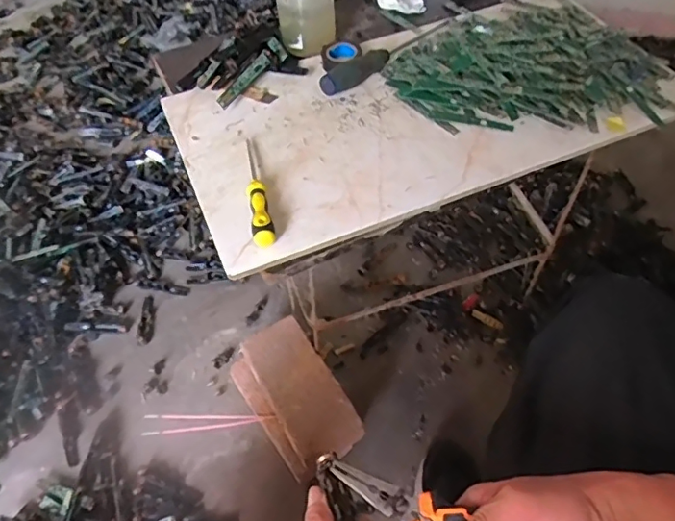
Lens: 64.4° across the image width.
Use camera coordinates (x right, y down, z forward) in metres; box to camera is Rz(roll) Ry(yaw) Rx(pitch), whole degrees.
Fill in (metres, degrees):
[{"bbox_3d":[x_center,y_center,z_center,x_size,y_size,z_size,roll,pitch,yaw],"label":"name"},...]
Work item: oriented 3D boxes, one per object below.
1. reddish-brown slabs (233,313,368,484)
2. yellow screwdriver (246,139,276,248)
[{"bbox_3d":[-0.066,0.227,0.872,0.130,0.097,0.240,-29,57,-20],"label":"reddish-brown slabs"},{"bbox_3d":[-0.086,-0.079,0.566,0.020,0.021,0.159,-11,52,-7],"label":"yellow screwdriver"}]

